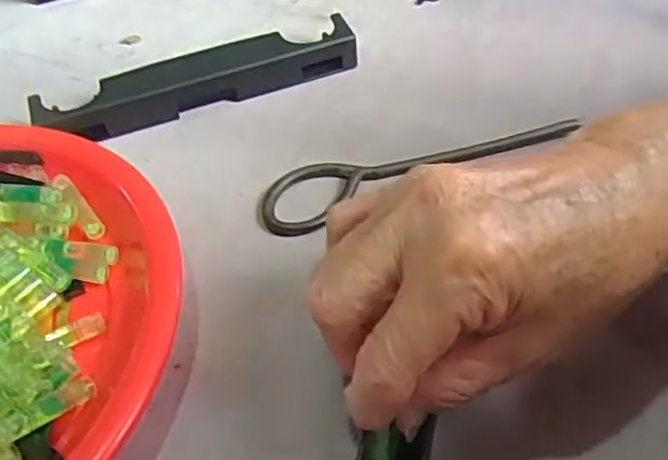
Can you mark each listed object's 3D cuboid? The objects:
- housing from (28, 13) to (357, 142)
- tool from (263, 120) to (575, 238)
[{"bbox_3d":[-0.080,-0.089,0.407,0.189,0.026,0.028,-18,50,-11],"label":"housing"},{"bbox_3d":[0.046,-0.035,0.360,0.175,0.008,0.039,-17,50,-10],"label":"tool"}]

